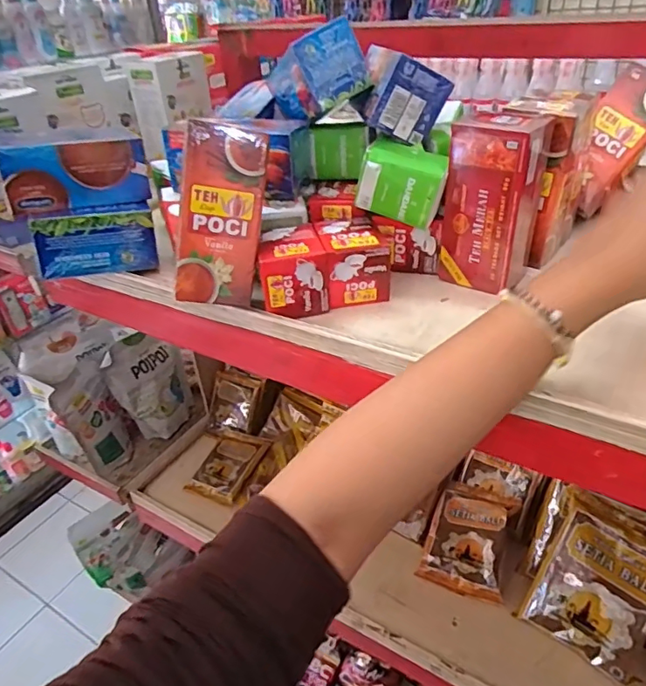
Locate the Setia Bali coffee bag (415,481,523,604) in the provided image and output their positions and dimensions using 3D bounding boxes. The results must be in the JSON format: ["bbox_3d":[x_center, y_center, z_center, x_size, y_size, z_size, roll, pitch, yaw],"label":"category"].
[{"bbox_3d":[0.190,0.253,0.687,0.101,0.021,0.136,8,52,32],"label":"Setia Bali coffee bag"}]

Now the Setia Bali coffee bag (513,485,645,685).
[{"bbox_3d":[0.305,0.264,0.576,0.126,0.029,0.155,23,82,40],"label":"Setia Bali coffee bag"}]

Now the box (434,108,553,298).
[{"bbox_3d":[0.145,-0.120,0.454,0.070,0.135,0.059,15,39,27],"label":"box"}]

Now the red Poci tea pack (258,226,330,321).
[{"bbox_3d":[-0.029,-0.060,0.463,0.062,0.059,0.062,-9,34,-6],"label":"red Poci tea pack"}]

